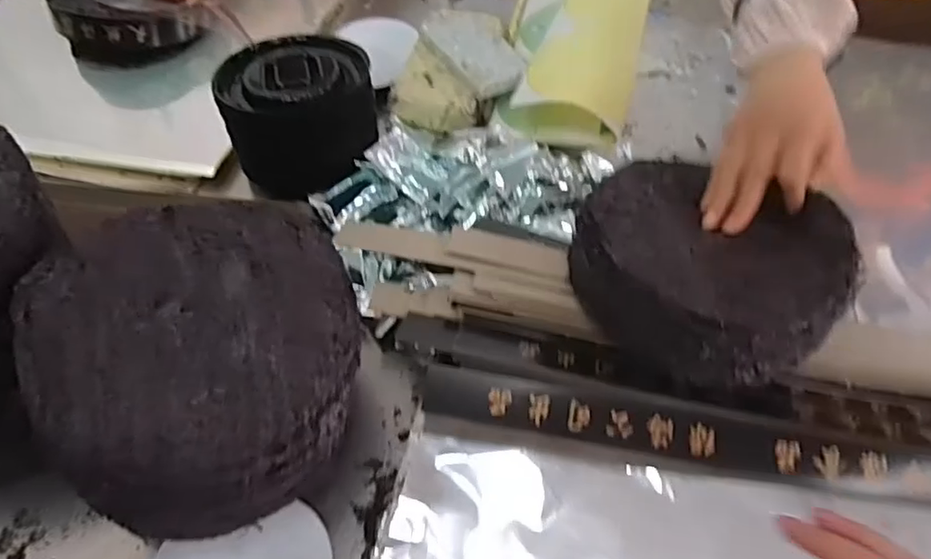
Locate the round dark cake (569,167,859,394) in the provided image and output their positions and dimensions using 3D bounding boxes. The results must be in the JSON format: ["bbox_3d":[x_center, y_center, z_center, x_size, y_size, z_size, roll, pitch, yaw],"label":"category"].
[{"bbox_3d":[0.192,-0.007,0.495,0.198,0.086,0.190,0,51,1],"label":"round dark cake"}]

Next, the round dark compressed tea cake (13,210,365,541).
[{"bbox_3d":[-0.167,0.050,0.418,0.183,0.139,0.194,-19,53,-14],"label":"round dark compressed tea cake"}]

